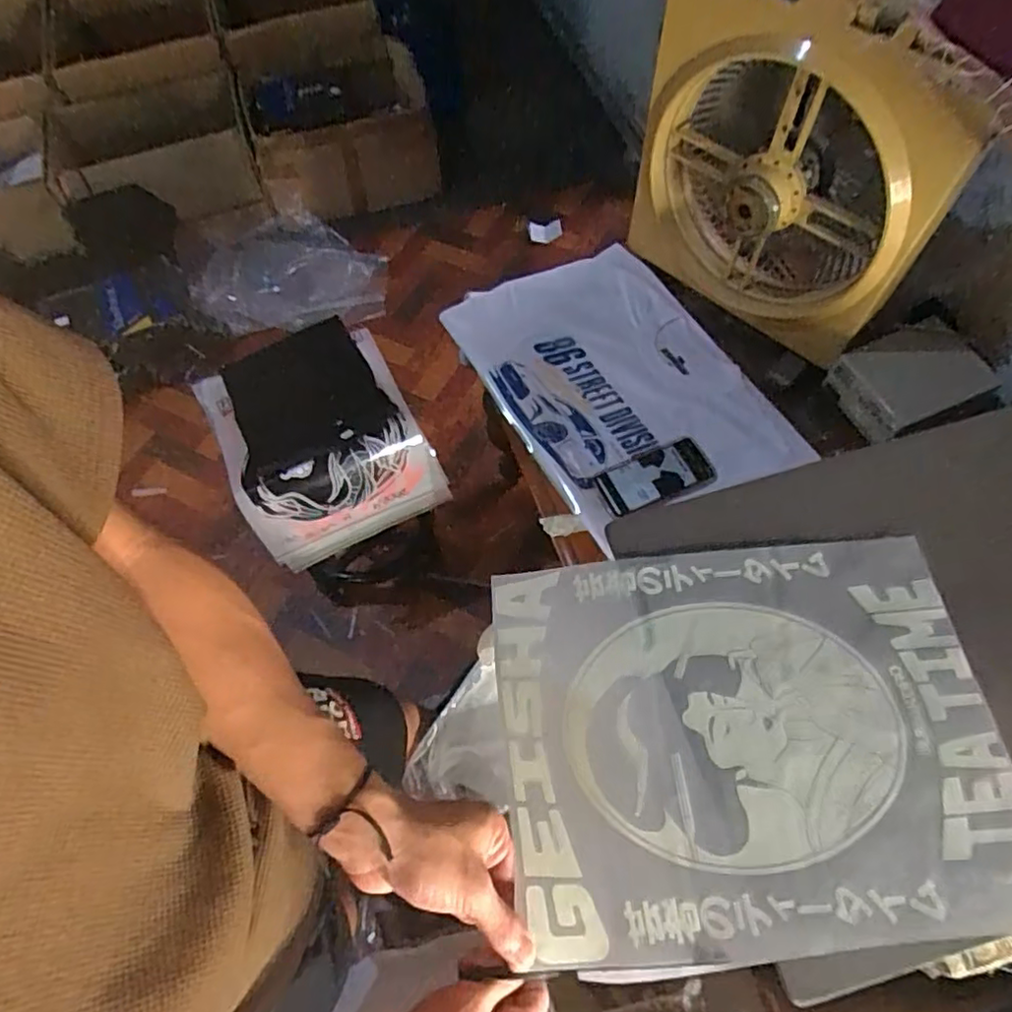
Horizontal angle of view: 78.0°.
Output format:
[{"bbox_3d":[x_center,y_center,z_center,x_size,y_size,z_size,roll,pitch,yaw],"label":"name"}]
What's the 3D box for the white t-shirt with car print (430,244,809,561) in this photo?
[{"bbox_3d":[0.172,-0.201,0.999,0.374,0.044,0.538,-25,65,-10],"label":"white t-shirt with car print"}]

